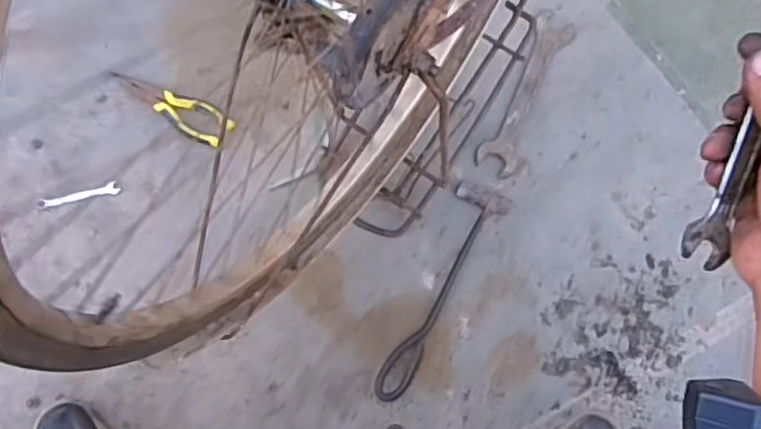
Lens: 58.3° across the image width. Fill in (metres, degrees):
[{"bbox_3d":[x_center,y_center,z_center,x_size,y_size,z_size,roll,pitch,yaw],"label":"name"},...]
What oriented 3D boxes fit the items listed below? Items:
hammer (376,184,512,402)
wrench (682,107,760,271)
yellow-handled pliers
[{"bbox_3d":[0.081,0.102,0.873,0.071,0.018,0.298,23,73,7],"label":"hammer"},{"bbox_3d":[0.197,-0.051,0.355,0.027,0.009,0.162,19,96,3],"label":"wrench"},{"bbox_3d":[-0.297,-0.154,0.948,0.198,0.019,0.050,28,74,8],"label":"yellow-handled pliers"}]

